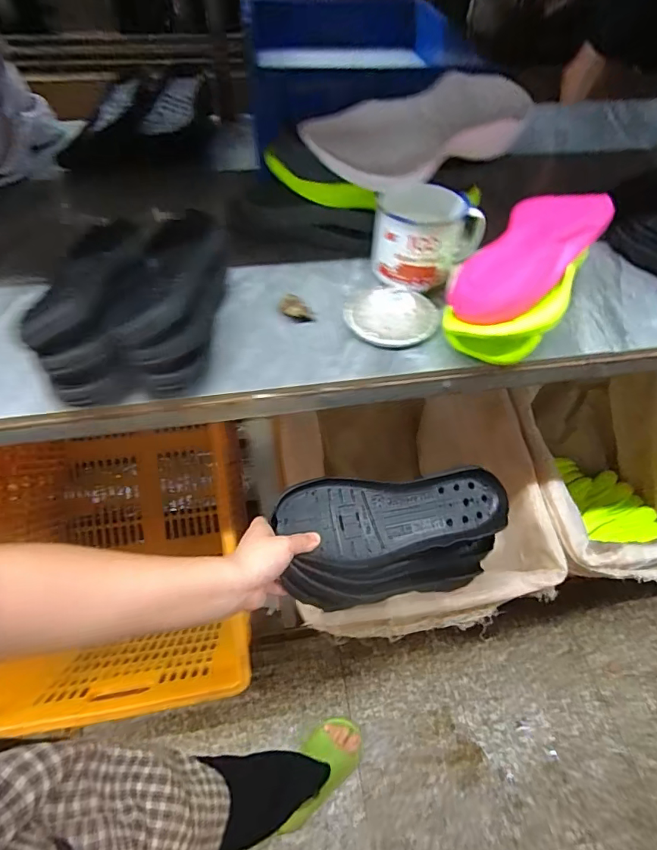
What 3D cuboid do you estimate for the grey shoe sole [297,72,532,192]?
[{"bbox_3d":[0.099,-0.351,0.563,0.265,0.065,0.115,-21,55,-18],"label":"grey shoe sole"}]

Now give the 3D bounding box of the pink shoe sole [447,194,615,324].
[{"bbox_3d":[0.201,-0.177,0.486,0.089,0.030,0.204,38,73,25],"label":"pink shoe sole"}]

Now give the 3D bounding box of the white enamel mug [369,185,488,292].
[{"bbox_3d":[0.118,-0.235,0.580,0.097,0.093,0.120,37,59,24],"label":"white enamel mug"}]

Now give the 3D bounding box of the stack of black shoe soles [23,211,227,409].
[{"bbox_3d":[-0.187,-0.141,0.498,0.138,0.092,0.261,-1,51,-2],"label":"stack of black shoe soles"}]

